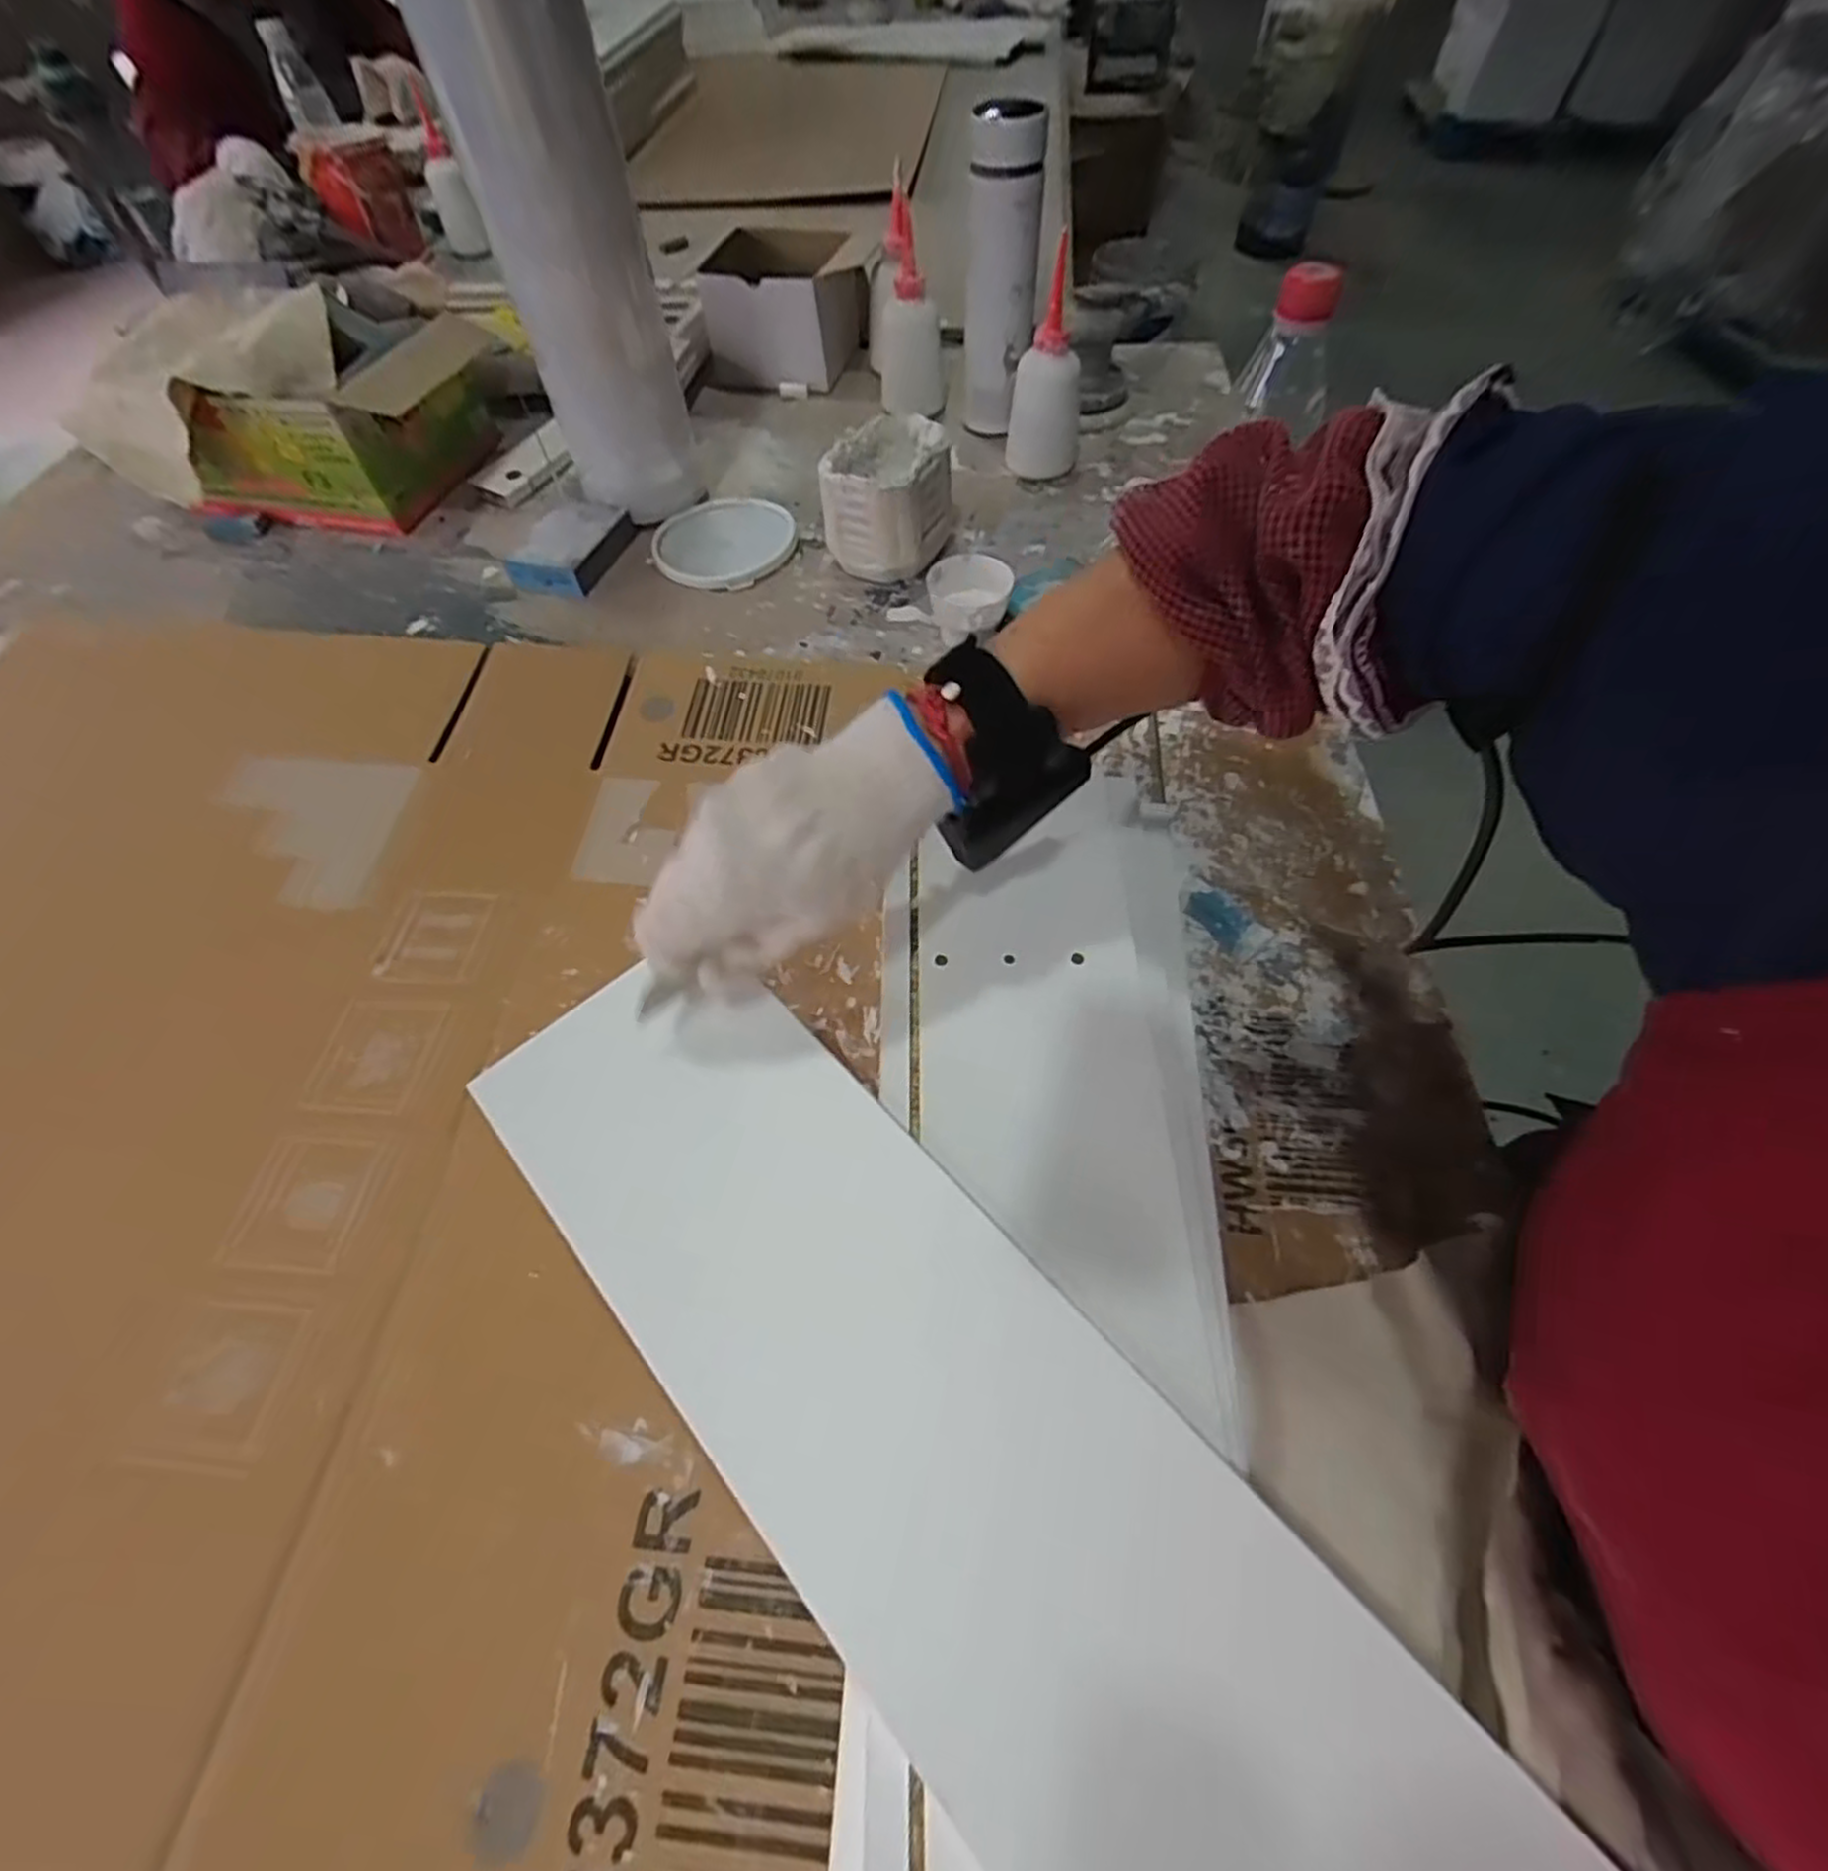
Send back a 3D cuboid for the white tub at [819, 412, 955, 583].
[{"bbox_3d":[-0.017,-0.361,0.640,0.086,0.088,0.113,21,60,13],"label":"white tub"}]

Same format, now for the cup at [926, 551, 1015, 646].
[{"bbox_3d":[0.041,-0.253,0.592,0.062,0.048,0.066,0,58,1],"label":"cup"}]

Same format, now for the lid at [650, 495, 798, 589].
[{"bbox_3d":[-0.168,-0.350,0.678,0.112,0.015,0.117,0,58,1],"label":"lid"}]

